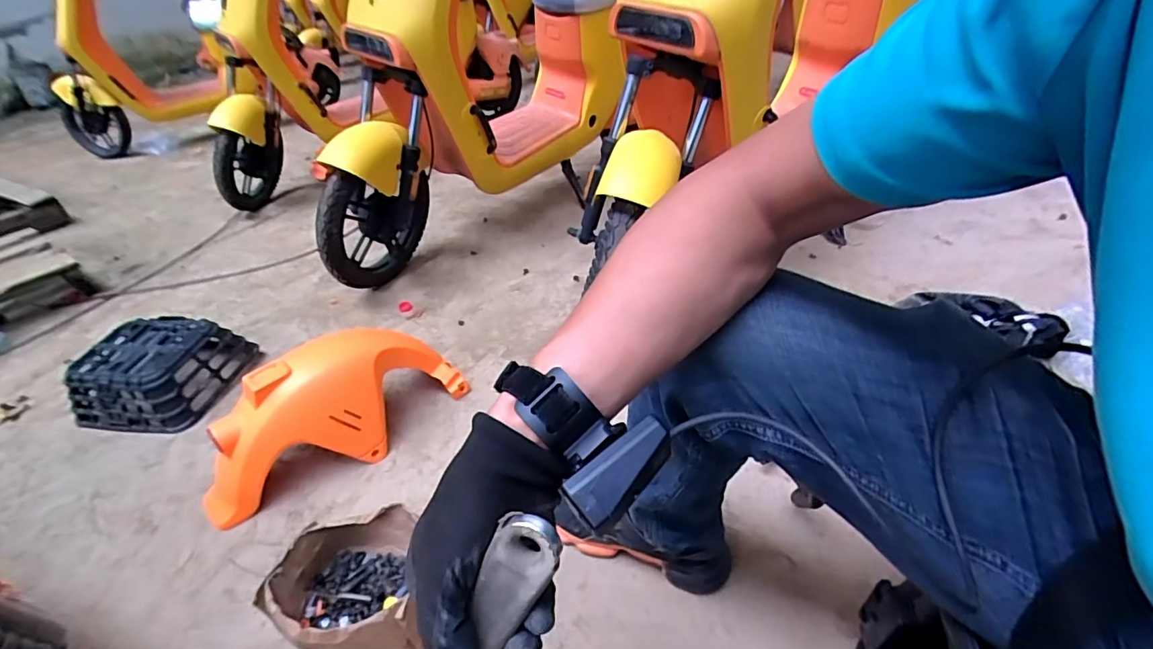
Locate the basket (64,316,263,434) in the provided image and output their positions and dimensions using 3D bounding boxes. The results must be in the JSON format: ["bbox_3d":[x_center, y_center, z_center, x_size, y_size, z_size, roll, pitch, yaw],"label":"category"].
[{"bbox_3d":[-0.906,0.096,1.132,0.285,0.124,0.256,1,36,12],"label":"basket"}]

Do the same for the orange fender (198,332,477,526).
[{"bbox_3d":[-0.419,0.147,0.902,0.138,0.189,0.432,22,44,35],"label":"orange fender"}]

